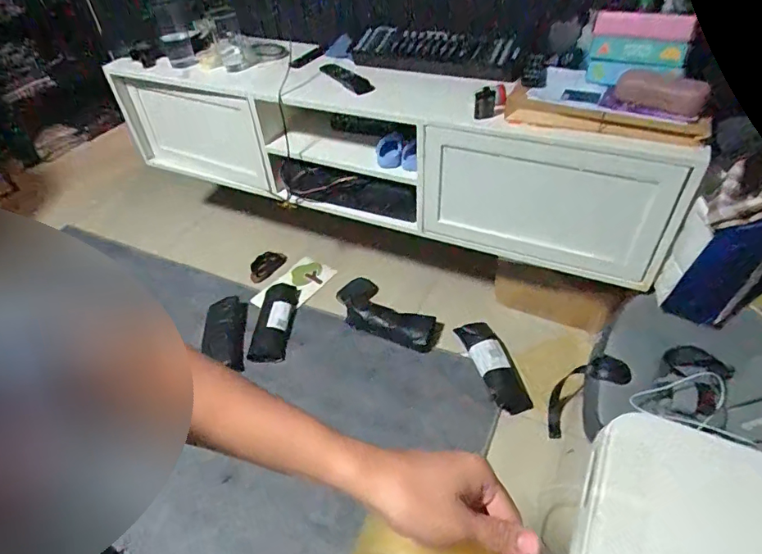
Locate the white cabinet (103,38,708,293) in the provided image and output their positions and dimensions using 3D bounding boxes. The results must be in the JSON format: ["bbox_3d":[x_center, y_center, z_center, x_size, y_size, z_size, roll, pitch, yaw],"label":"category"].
[{"bbox_3d":[-0.053,-0.408,1.384,1.642,0.386,0.357,15,47,20],"label":"white cabinet"}]

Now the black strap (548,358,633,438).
[{"bbox_3d":[0.483,0.279,1.148,0.068,0.252,0.116,13,37,-26],"label":"black strap"}]

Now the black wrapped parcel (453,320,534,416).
[{"bbox_3d":[0.316,0.239,1.316,0.101,0.036,0.313,-16,45,-11],"label":"black wrapped parcel"}]

